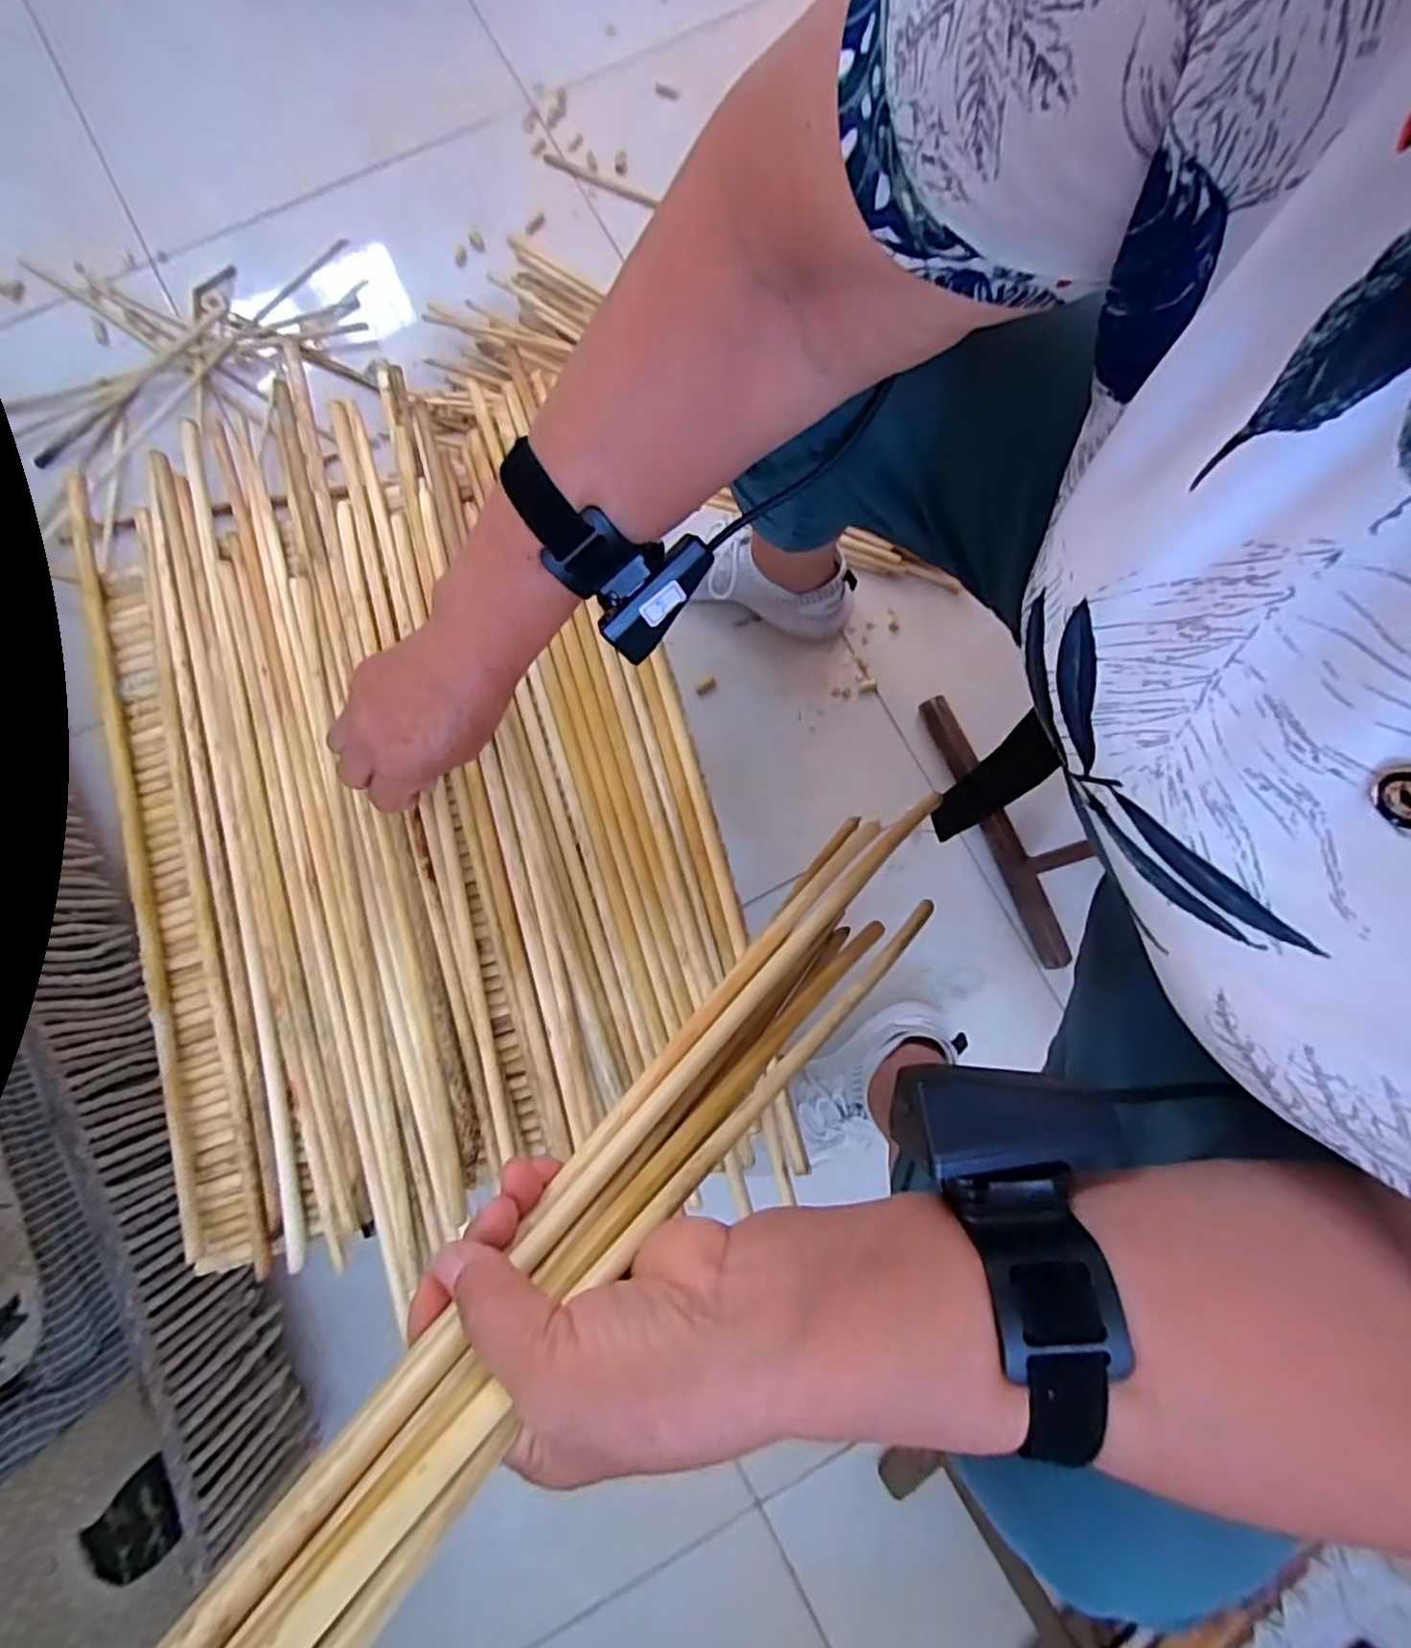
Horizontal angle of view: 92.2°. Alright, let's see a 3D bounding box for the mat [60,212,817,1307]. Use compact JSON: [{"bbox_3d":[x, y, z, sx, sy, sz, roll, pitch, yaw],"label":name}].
[{"bbox_3d":[-0.196,-0.041,0.436,0.365,0.028,0.590,-13,82,-1],"label":"mat"}]

